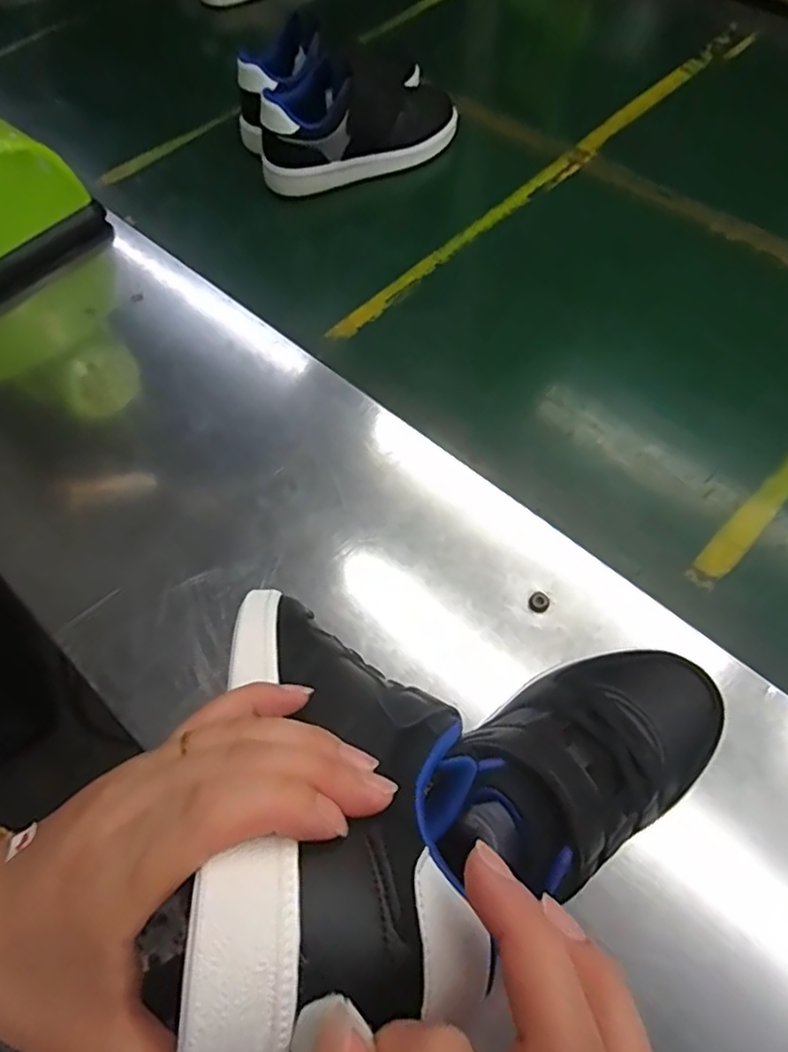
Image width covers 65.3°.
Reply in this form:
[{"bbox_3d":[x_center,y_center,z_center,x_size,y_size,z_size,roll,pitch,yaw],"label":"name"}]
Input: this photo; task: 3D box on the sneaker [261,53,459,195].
[{"bbox_3d":[-0.035,-0.402,0.602,0.207,0.084,0.071,-21,62,-8],"label":"sneaker"}]

